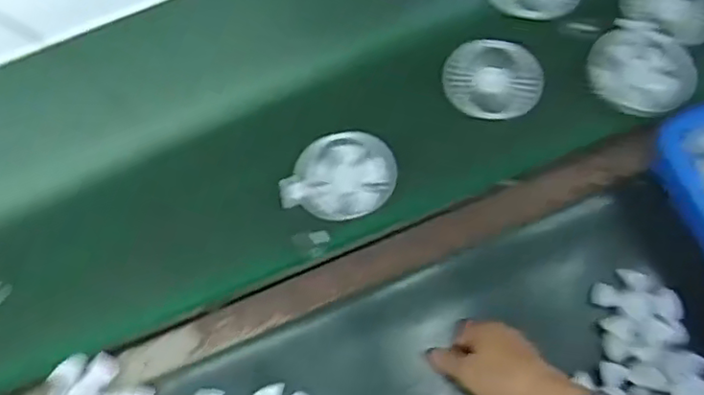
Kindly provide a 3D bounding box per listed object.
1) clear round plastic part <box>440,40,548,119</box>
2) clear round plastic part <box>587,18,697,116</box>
[{"bbox_3d":[0.158,-0.134,0.704,0.104,0.012,0.097,0,74,2],"label":"clear round plastic part"},{"bbox_3d":[0.317,-0.143,0.684,0.105,0.026,0.109,0,74,2],"label":"clear round plastic part"}]

